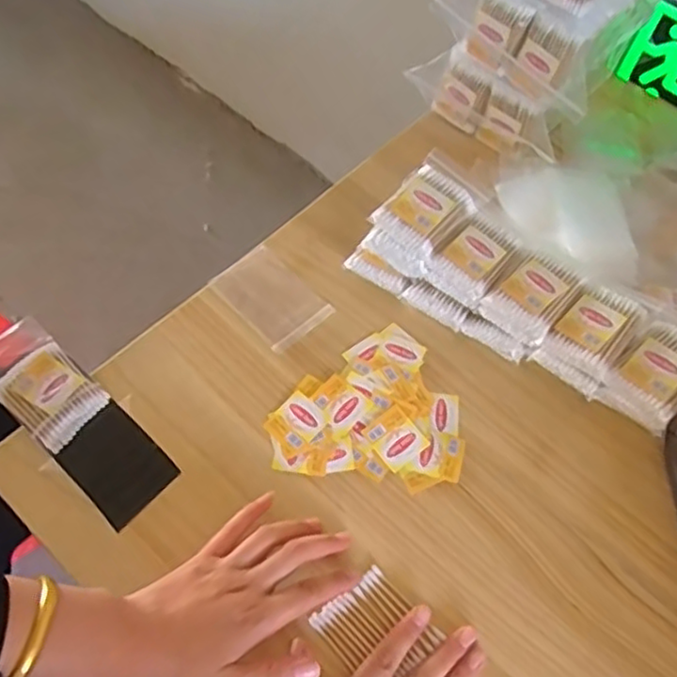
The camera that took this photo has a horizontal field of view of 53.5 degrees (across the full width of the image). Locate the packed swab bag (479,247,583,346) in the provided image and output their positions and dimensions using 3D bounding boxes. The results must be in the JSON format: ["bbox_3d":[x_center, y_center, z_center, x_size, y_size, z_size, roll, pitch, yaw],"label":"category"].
[{"bbox_3d":[0.161,-0.035,0.557,0.055,0.032,0.069,39,64,17],"label":"packed swab bag"}]

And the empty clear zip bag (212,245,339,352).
[{"bbox_3d":[-0.061,-0.038,0.610,0.066,0.010,0.098,-37,69,-23],"label":"empty clear zip bag"}]

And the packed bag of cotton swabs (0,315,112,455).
[{"bbox_3d":[-0.243,0.036,0.546,0.110,0.024,0.063,38,64,17],"label":"packed bag of cotton swabs"}]

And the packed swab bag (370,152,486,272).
[{"bbox_3d":[0.079,-0.112,0.577,0.063,0.030,0.092,39,64,17],"label":"packed swab bag"}]

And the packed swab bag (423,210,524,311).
[{"bbox_3d":[0.117,-0.068,0.575,0.055,0.029,0.072,36,63,16],"label":"packed swab bag"}]

